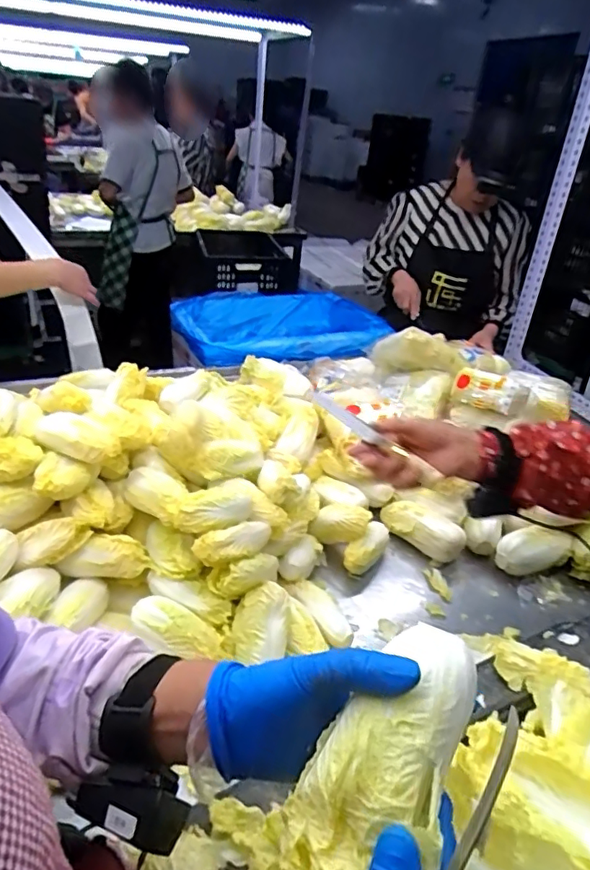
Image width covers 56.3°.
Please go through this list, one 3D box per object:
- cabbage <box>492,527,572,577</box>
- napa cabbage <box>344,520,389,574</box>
[{"bbox_3d":[0.399,0.194,0.940,0.117,0.057,0.066,-5,32,-17],"label":"cabbage"},{"bbox_3d":[0.126,0.187,0.925,0.046,0.041,0.116,24,35,28],"label":"napa cabbage"}]

